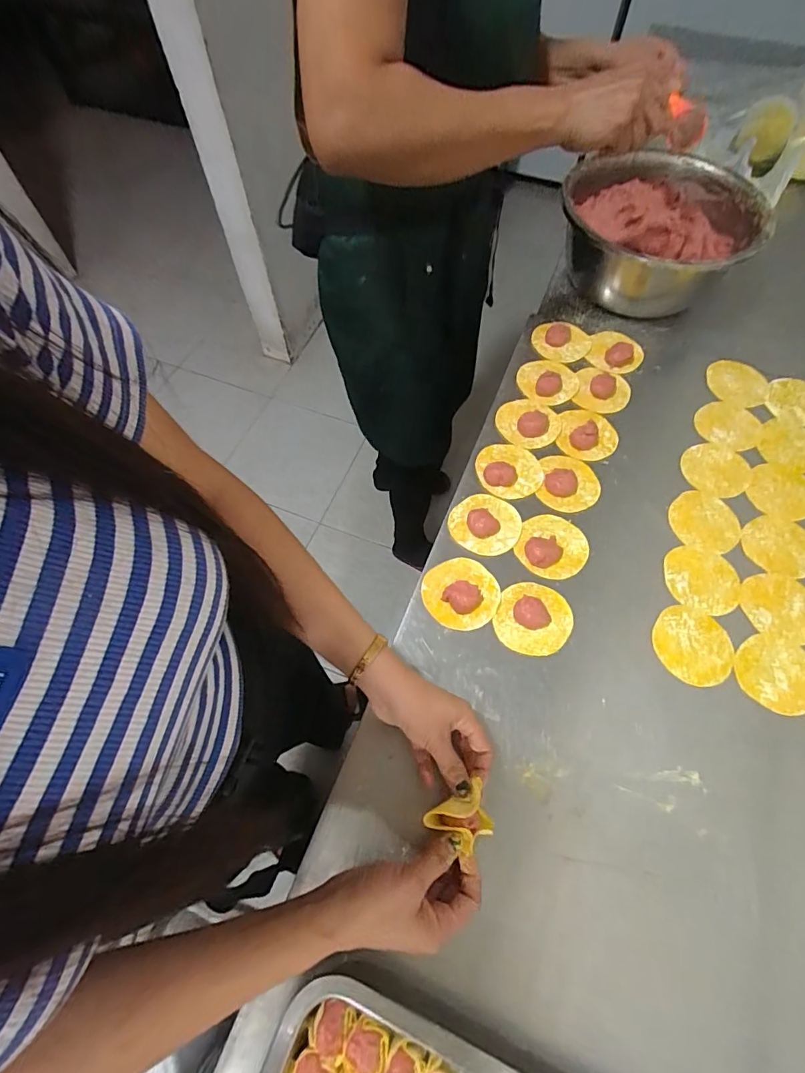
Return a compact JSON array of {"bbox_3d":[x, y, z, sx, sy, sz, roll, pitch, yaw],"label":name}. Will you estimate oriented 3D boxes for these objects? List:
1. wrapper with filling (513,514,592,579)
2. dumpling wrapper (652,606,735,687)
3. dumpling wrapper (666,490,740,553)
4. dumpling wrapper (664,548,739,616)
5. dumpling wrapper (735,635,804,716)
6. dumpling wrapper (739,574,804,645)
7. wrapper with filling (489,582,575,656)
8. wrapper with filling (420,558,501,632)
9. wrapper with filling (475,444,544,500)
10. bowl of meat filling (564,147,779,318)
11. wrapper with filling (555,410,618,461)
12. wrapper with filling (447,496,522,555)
[{"bbox_3d":[0.178,0.010,0.566,0.079,0.015,0.078,22,67,12],"label":"wrapper with filling"},{"bbox_3d":[0.310,0.116,0.513,0.080,0.004,0.080,-1,64,1],"label":"dumpling wrapper"},{"bbox_3d":[0.370,-0.020,0.590,0.079,0.004,0.081,11,65,7],"label":"dumpling wrapper"},{"bbox_3d":[0.343,0.050,0.552,0.082,0.005,0.077,-1,64,1],"label":"dumpling wrapper"},{"bbox_3d":[0.394,0.144,0.501,0.083,0.004,0.078,-1,64,1],"label":"dumpling wrapper"},{"bbox_3d":[0.423,0.079,0.535,0.082,0.004,0.077,-1,64,1],"label":"dumpling wrapper"},{"bbox_3d":[0.144,0.086,0.520,0.079,0.023,0.080,-1,64,1],"label":"wrapper with filling"},{"bbox_3d":[0.066,0.060,0.532,0.083,0.020,0.080,-1,64,1],"label":"wrapper with filling"},{"bbox_3d":[0.138,-0.089,0.609,0.081,0.019,0.078,-1,64,1],"label":"wrapper with filling"},{"bbox_3d":[0.375,-0.448,0.726,0.263,0.126,0.237,12,65,7],"label":"bowl of meat filling"},{"bbox_3d":[0.247,-0.142,0.630,0.075,0.028,0.079,13,65,7],"label":"wrapper with filling"},{"bbox_3d":[0.100,-0.019,0.576,0.084,0.020,0.079,14,66,8],"label":"wrapper with filling"}]

